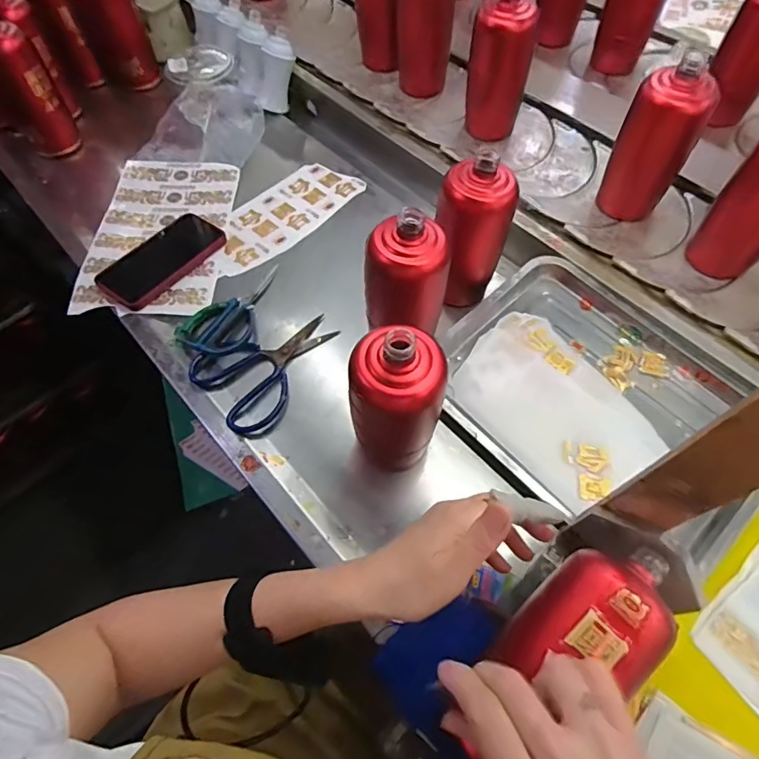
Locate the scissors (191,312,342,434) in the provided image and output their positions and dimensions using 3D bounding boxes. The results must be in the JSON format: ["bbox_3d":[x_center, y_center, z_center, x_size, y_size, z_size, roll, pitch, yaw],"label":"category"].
[{"bbox_3d":[-0.130,-0.026,0.556,0.121,0.018,0.165,40,71,20],"label":"scissors"}]

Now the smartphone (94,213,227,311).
[{"bbox_3d":[-0.289,-0.163,0.636,0.083,0.013,0.164,35,66,13],"label":"smartphone"}]

